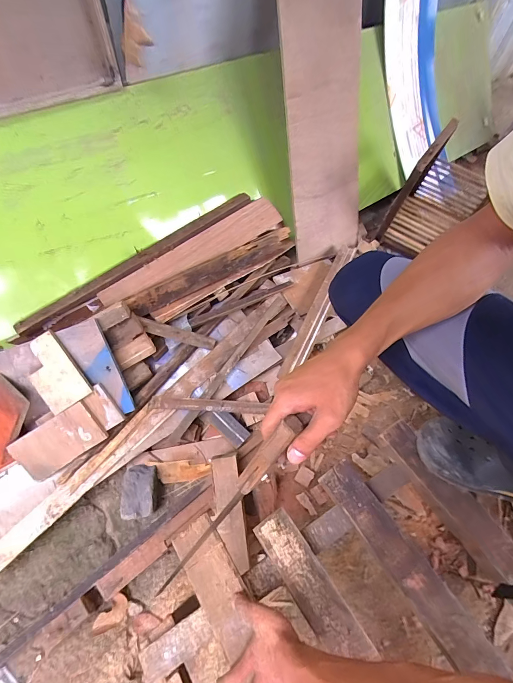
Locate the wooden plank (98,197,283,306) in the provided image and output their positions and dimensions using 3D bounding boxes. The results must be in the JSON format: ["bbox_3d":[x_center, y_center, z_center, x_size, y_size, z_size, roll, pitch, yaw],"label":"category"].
[{"bbox_3d":[-0.175,-0.289,1.007,0.641,0.102,0.027,-35,38,-23],"label":"wooden plank"}]

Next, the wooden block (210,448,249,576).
[{"bbox_3d":[-0.064,0.388,0.757,0.063,0.034,0.243,-6,59,-8],"label":"wooden block"}]

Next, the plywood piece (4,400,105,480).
[{"bbox_3d":[-0.461,0.235,0.762,0.183,0.015,0.113,-33,105,-10],"label":"plywood piece"}]

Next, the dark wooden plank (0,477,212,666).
[{"bbox_3d":[-0.376,0.543,0.707,0.674,0.047,0.040,-35,67,-22],"label":"dark wooden plank"}]

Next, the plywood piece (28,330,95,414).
[{"bbox_3d":[-0.475,0.073,0.760,0.105,0.014,0.170,-32,98,-5],"label":"plywood piece"}]

